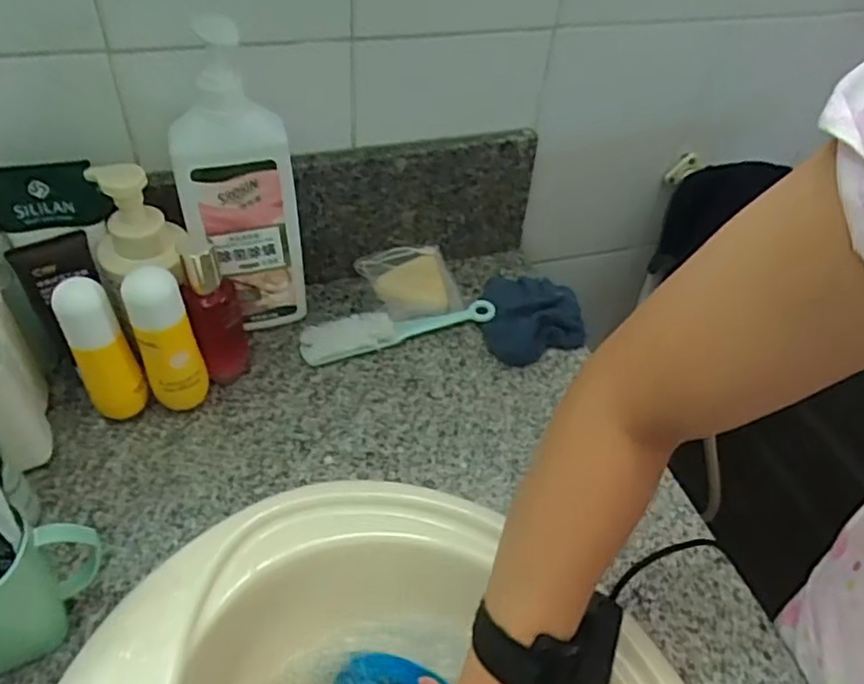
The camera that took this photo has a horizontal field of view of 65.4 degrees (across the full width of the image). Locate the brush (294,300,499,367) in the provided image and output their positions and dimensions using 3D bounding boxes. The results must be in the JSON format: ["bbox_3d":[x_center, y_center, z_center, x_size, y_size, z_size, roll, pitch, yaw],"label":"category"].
[{"bbox_3d":[-0.035,-0.018,0.705,0.204,0.025,0.040,-13,49,-17],"label":"brush"}]

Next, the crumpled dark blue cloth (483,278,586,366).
[{"bbox_3d":[0.106,-0.032,0.725,0.107,0.028,0.117,-5,47,-10],"label":"crumpled dark blue cloth"}]

